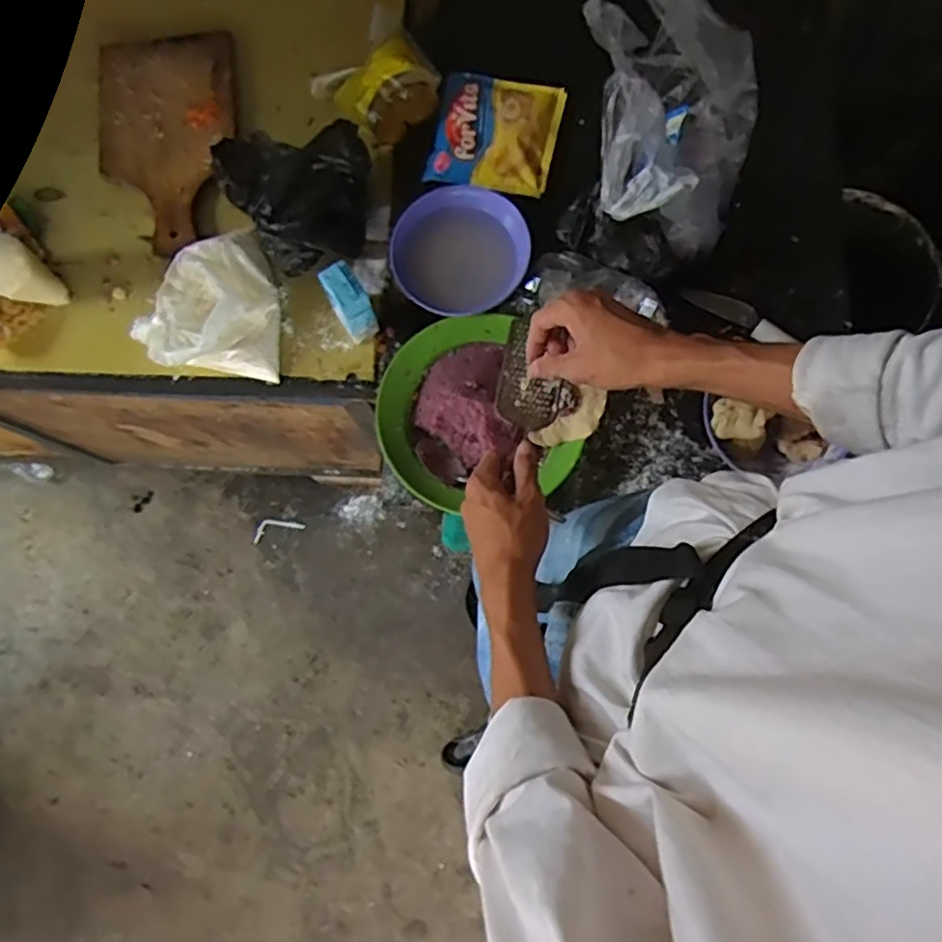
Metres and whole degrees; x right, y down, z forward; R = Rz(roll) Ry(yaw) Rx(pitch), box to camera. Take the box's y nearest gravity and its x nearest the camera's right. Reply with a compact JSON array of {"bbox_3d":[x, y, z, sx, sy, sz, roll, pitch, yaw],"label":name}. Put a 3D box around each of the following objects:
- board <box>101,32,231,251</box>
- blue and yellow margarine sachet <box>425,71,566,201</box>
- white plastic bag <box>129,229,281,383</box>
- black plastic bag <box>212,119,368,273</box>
[{"bbox_3d":[-0.365,-0.393,0.804,0.156,0.024,0.277,-3,78,-1],"label":"board"},{"bbox_3d":[0.029,-0.391,0.778,0.138,0.021,0.137,13,78,2],"label":"blue and yellow margarine sachet"},{"bbox_3d":[-0.287,-0.189,0.747,0.147,0.063,0.165,3,78,0],"label":"white plastic bag"},{"bbox_3d":[-0.191,-0.306,0.759,0.163,0.062,0.156,-12,78,-3],"label":"black plastic bag"}]

